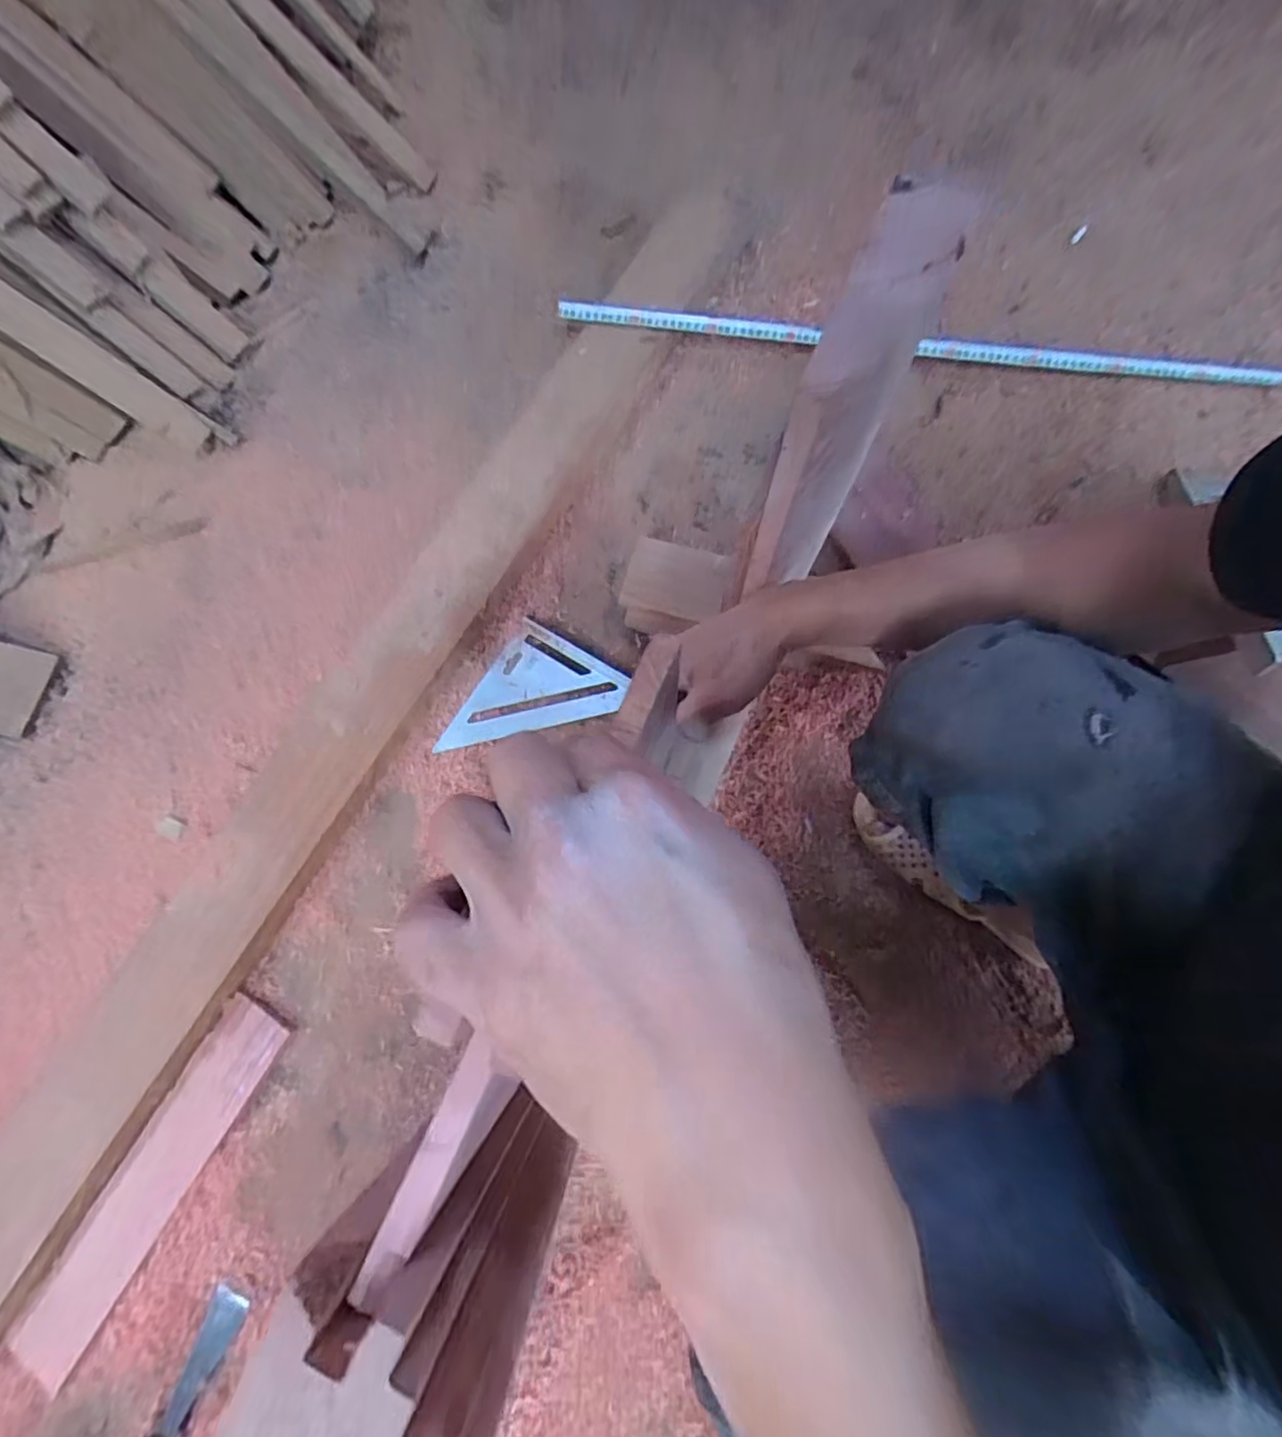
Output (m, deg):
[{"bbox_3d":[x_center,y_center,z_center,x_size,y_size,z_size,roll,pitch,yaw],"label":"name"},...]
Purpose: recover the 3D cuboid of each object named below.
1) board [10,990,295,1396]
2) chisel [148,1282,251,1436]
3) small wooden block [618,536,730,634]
[{"bbox_3d":[-0.468,0.449,0.608,0.071,0.011,0.349,27,77,9],"label":"board"},{"bbox_3d":[-0.437,0.661,0.539,0.035,0.034,0.290,22,77,8],"label":"chisel"},{"bbox_3d":[0.039,-0.136,0.697,0.111,0.088,0.085,15,76,6],"label":"small wooden block"}]

